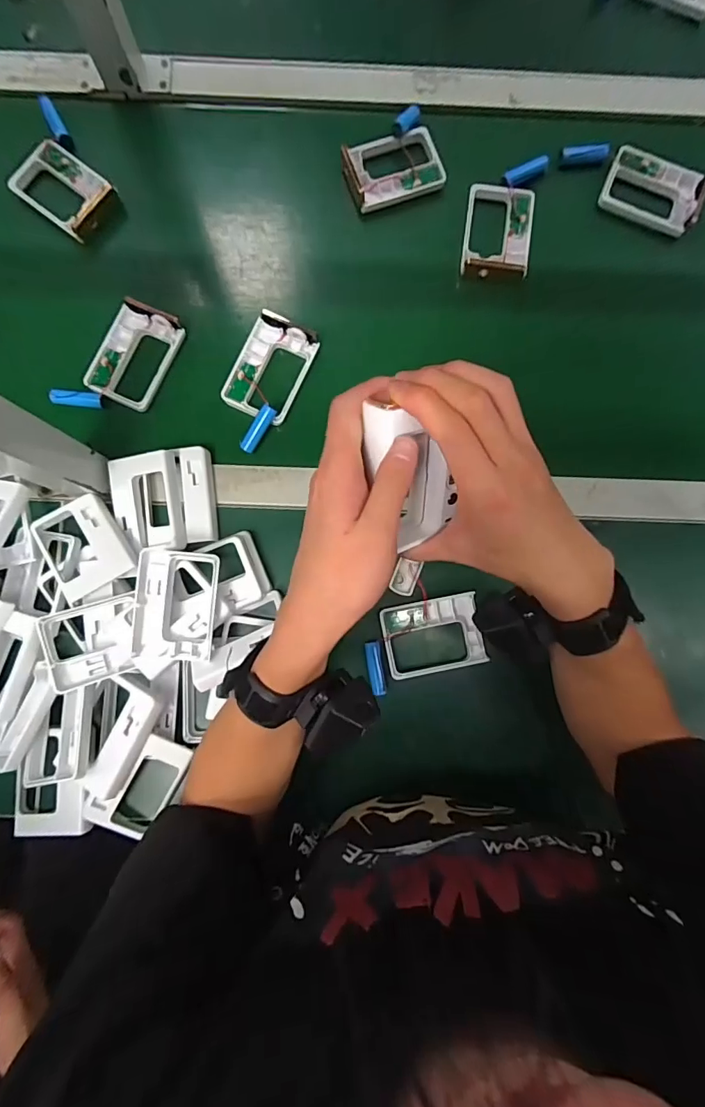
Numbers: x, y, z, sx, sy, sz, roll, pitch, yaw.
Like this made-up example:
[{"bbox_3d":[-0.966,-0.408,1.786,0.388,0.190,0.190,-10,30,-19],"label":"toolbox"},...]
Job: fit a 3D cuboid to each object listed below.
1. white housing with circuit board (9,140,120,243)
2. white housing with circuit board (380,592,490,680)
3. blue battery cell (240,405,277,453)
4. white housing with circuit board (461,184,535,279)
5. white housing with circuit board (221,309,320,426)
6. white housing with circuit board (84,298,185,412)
[{"bbox_3d":[-0.302,-0.379,0.486,0.097,0.018,0.070,35,86,2],"label":"white housing with circuit board"},{"bbox_3d":[0.077,0.078,0.445,0.093,0.012,0.067,-10,86,-1],"label":"white housing with circuit board"},{"bbox_3d":[-0.092,-0.122,0.460,0.013,0.015,0.049,35,101,2],"label":"blue battery cell"},{"bbox_3d":[0.153,-0.336,0.491,0.069,0.017,0.092,8,86,0],"label":"white housing with circuit board"},{"bbox_3d":[-0.082,-0.185,0.470,0.070,0.021,0.100,23,86,1],"label":"white housing with circuit board"},{"bbox_3d":[-0.220,-0.200,0.469,0.070,0.018,0.100,23,86,1],"label":"white housing with circuit board"}]

